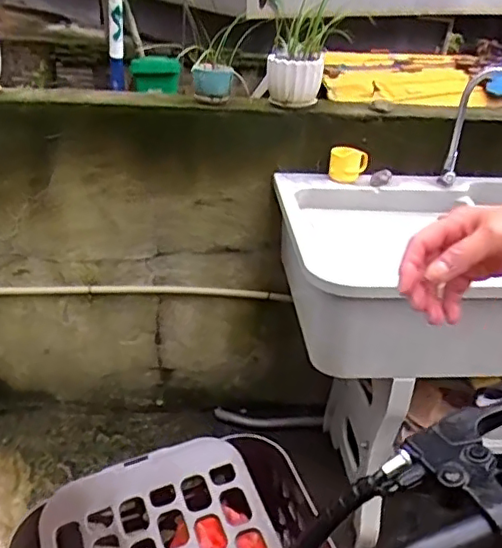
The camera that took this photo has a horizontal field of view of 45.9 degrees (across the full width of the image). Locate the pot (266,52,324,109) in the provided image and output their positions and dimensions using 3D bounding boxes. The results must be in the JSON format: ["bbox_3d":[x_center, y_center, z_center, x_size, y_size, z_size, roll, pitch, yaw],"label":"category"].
[{"bbox_3d":[0.121,-0.524,1.613,0.149,0.126,0.137,6,29,1],"label":"pot"}]

